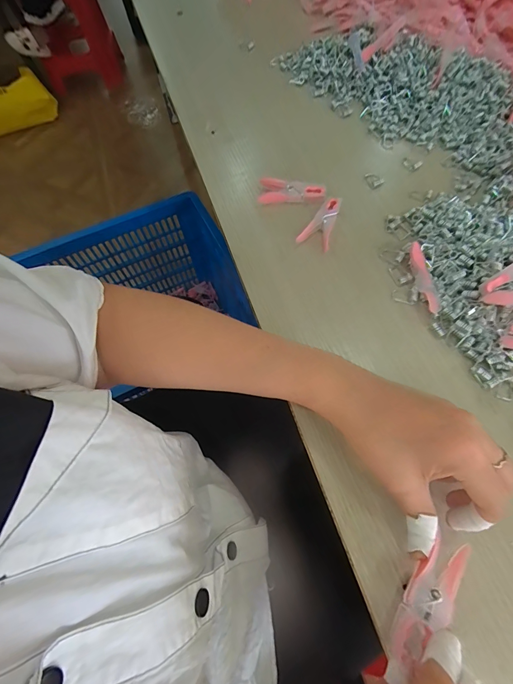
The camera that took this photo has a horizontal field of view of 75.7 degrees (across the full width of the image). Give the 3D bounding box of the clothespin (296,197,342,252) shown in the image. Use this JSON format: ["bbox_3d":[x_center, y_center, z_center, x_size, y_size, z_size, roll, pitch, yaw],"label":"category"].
[{"bbox_3d":[0.073,-0.133,0.363,0.033,0.011,0.072,21,67,12],"label":"clothespin"}]

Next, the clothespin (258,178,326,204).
[{"bbox_3d":[0.041,-0.176,0.384,0.075,0.017,0.022,4,65,4],"label":"clothespin"}]

